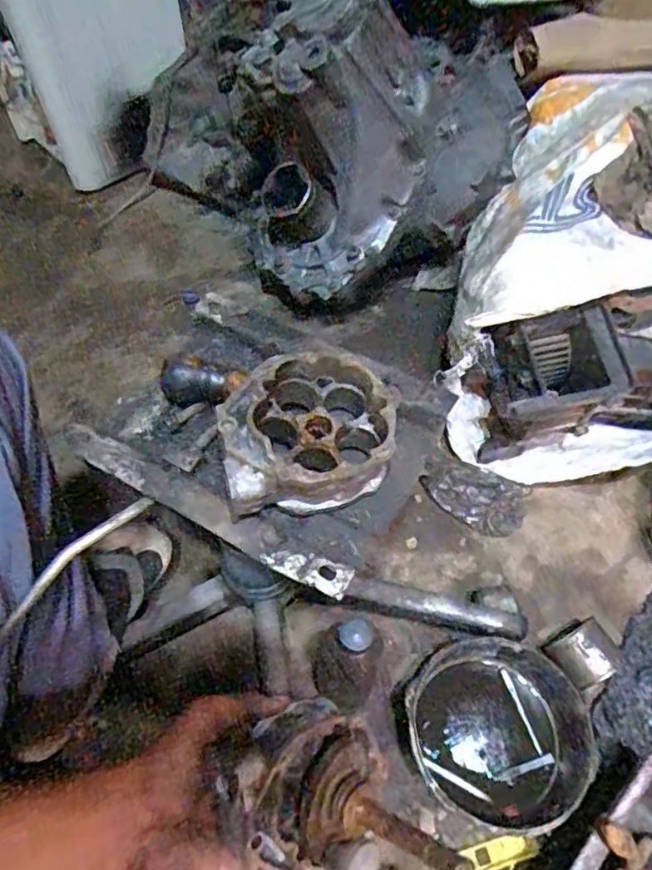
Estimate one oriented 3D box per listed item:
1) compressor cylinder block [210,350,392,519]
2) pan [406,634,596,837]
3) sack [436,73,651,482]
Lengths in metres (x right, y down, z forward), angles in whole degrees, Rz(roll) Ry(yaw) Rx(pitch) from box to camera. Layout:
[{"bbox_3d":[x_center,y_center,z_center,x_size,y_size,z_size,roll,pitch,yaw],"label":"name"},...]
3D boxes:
[{"bbox_3d":[-0.014,-0.003,0.402,0.121,0.055,0.109,-11,58,-8],"label":"compressor cylinder block"},{"bbox_3d":[0.195,0.331,0.670,0.185,0.073,0.192,0,57,-1],"label":"pan"},{"bbox_3d":[0.396,-0.259,0.895,0.356,0.346,0.599,12,58,7],"label":"sack"}]

